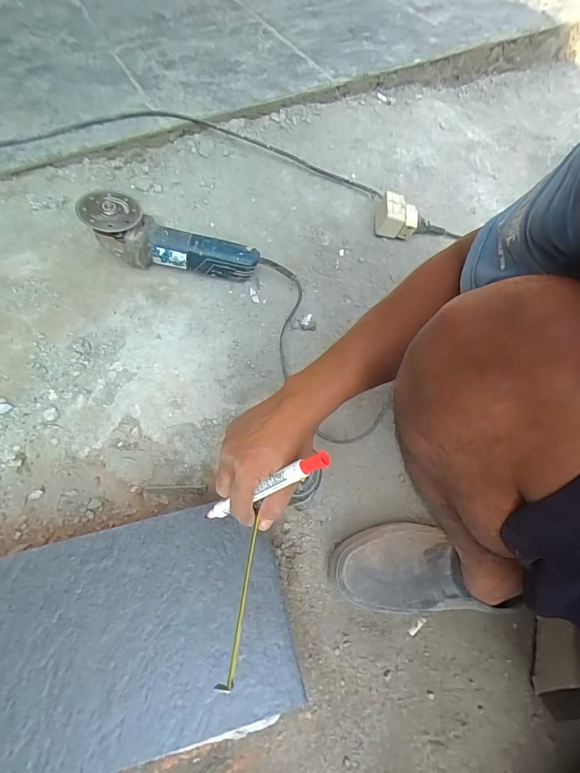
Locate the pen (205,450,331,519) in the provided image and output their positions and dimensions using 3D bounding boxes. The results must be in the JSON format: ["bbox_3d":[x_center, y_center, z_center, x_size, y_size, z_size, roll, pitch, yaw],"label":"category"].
[{"bbox_3d":[-0.028,0.097,0.375,0.156,0.013,0.014,-33,62,30],"label":"pen"}]

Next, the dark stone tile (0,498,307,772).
[{"bbox_3d":[-0.203,0.264,0.417,0.397,0.015,0.216,-12,66,-8],"label":"dark stone tile"}]

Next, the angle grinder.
[{"bbox_3d":[-0.202,-0.243,0.684,0.287,0.080,0.081,15,64,-13],"label":"angle grinder"}]

